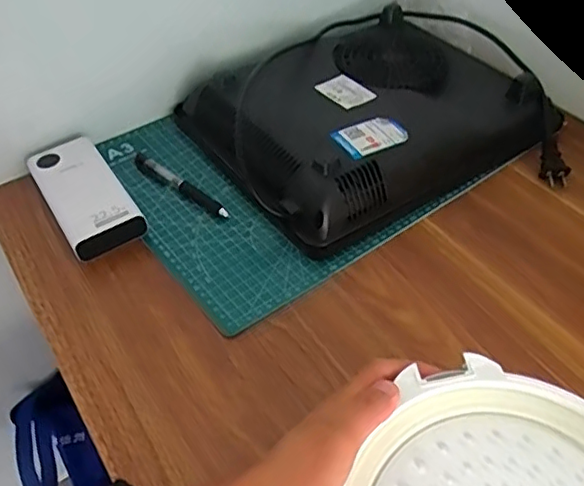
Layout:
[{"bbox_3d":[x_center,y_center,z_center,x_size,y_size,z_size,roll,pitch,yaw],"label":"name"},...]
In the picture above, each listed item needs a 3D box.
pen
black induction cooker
[{"bbox_3d":[-0.113,-0.059,0.583,0.139,0.010,0.015,33,53,27],"label":"pen"},{"bbox_3d":[0.081,-0.147,0.630,0.354,0.071,0.272,-25,51,-24],"label":"black induction cooker"}]

